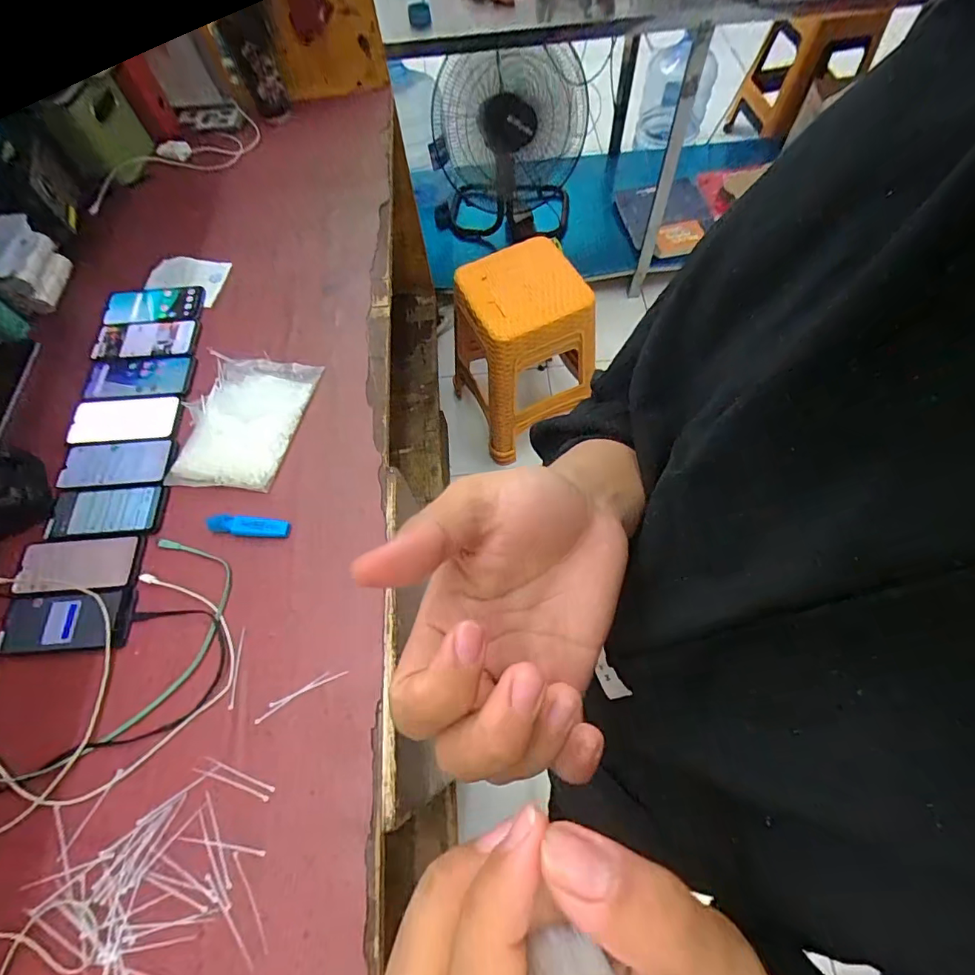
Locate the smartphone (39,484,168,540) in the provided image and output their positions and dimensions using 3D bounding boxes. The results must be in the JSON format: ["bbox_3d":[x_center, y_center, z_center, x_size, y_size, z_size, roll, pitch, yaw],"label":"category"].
[{"bbox_3d":[-0.545,0.033,0.694,0.171,0.015,0.074,-3,64,0],"label":"smartphone"}]

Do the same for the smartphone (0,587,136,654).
[{"bbox_3d":[-0.540,0.171,0.628,0.162,0.007,0.073,-4,64,-1],"label":"smartphone"}]

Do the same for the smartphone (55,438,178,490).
[{"bbox_3d":[-0.552,-0.037,0.727,0.180,0.010,0.077,-6,64,5],"label":"smartphone"}]

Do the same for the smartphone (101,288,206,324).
[{"bbox_3d":[-0.590,-0.324,0.862,0.174,0.007,0.079,-2,64,0],"label":"smartphone"}]

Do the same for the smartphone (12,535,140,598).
[{"bbox_3d":[-0.551,0.102,0.656,0.163,0.007,0.075,-4,64,-1],"label":"smartphone"}]

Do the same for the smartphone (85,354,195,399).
[{"bbox_3d":[-0.566,-0.184,0.792,0.177,0.006,0.083,-1,64,1],"label":"smartphone"}]

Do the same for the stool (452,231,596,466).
[{"bbox_3d":[0.088,-0.390,1.405,0.325,0.490,0.362,-25,66,-8],"label":"stool"}]

